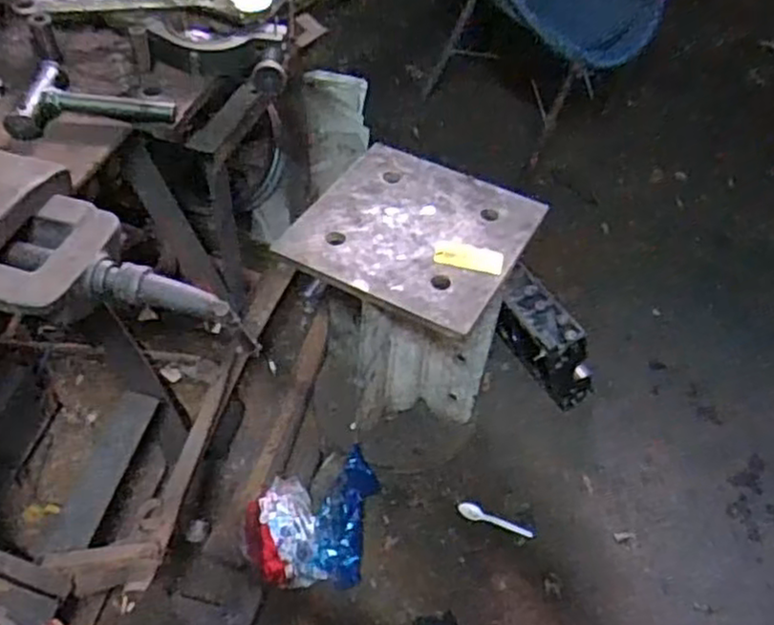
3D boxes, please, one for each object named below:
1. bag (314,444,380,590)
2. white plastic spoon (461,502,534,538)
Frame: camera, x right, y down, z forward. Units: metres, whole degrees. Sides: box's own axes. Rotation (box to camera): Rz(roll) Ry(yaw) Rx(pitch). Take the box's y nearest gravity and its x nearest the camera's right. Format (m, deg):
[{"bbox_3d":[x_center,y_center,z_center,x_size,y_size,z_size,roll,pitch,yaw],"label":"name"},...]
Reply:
[{"bbox_3d":[-0.079,0.381,1.383,0.102,0.062,0.265,10,48,4],"label":"bag"},{"bbox_3d":[0.211,0.408,1.416,0.148,0.020,0.029,23,49,16],"label":"white plastic spoon"}]

